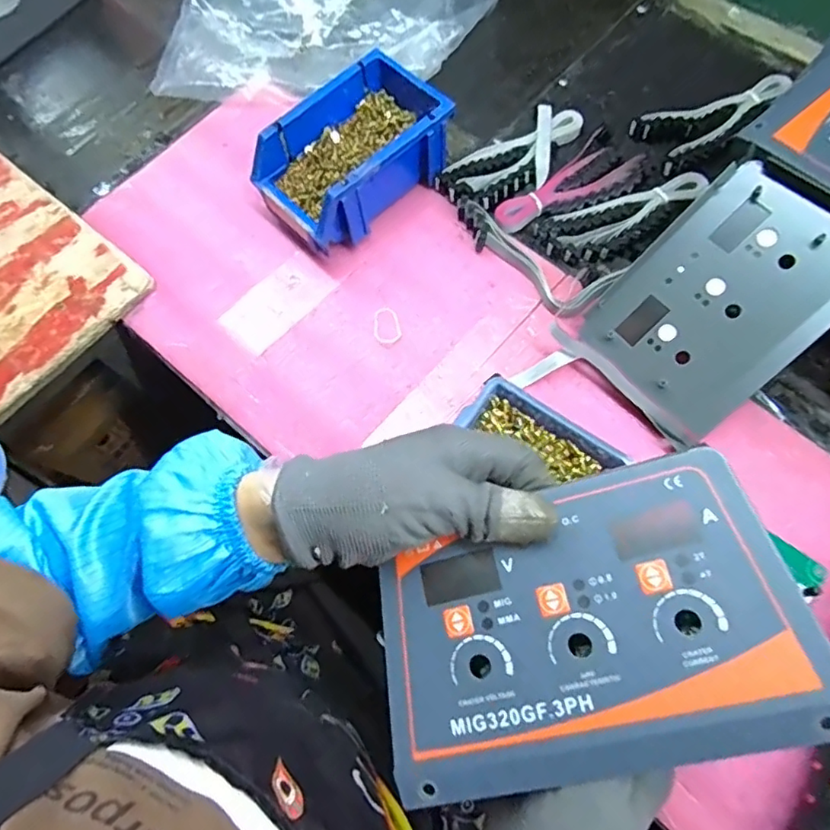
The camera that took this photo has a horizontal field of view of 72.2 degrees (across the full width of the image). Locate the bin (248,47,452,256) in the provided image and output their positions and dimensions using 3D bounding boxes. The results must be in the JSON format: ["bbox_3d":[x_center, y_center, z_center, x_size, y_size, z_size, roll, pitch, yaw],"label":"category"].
[{"bbox_3d":[-0.051,-0.226,0.503,0.165,0.077,0.097,-40,72,-13],"label":"bin"}]

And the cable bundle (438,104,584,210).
[{"bbox_3d":[0.098,-0.238,0.531,0.153,0.016,0.064,-38,71,-12],"label":"cable bundle"}]

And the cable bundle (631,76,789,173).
[{"bbox_3d":[0.282,-0.282,0.534,0.148,0.012,0.066,-26,69,-8],"label":"cable bundle"}]

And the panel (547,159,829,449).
[{"bbox_3d":[0.225,-0.083,0.426,0.185,0.009,0.130,-47,72,16],"label":"panel"}]

